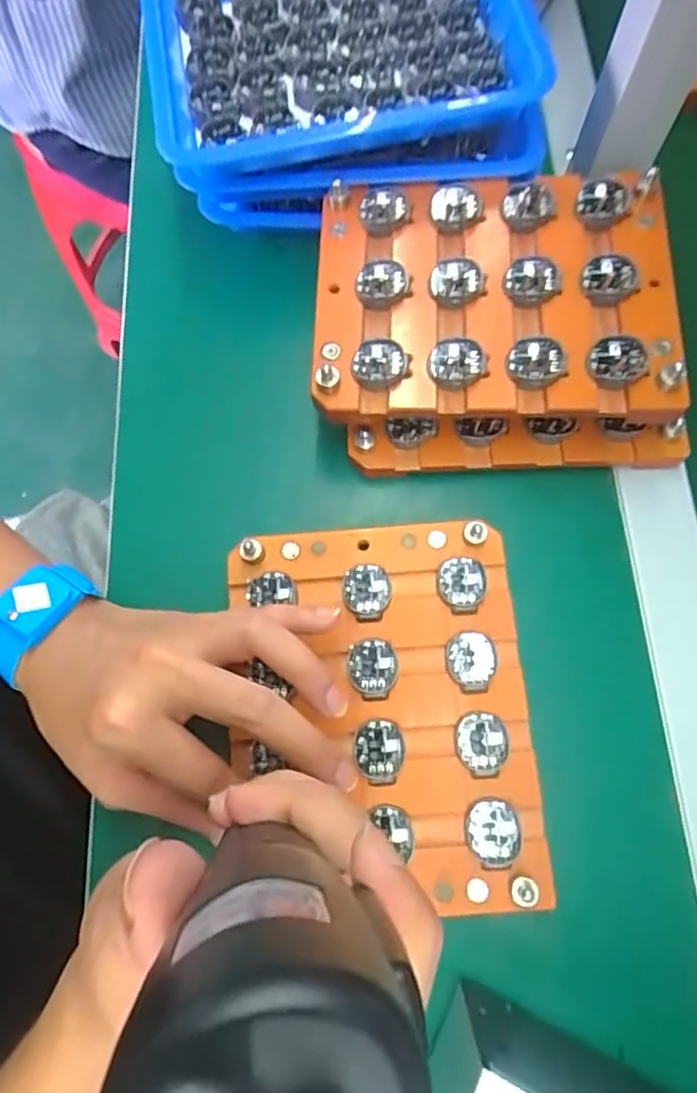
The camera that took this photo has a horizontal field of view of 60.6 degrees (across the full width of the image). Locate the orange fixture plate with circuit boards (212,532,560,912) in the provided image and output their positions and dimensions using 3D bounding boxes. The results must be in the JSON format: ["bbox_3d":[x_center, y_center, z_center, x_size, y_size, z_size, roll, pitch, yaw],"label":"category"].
[{"bbox_3d":[0.015,0.080,0.295,0.145,0.013,0.180,-3,72,0],"label":"orange fixture plate with circuit boards"}]

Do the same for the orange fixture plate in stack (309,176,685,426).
[{"bbox_3d":[0.074,-0.134,0.318,0.180,0.027,0.139,3,72,2],"label":"orange fixture plate in stack"}]

